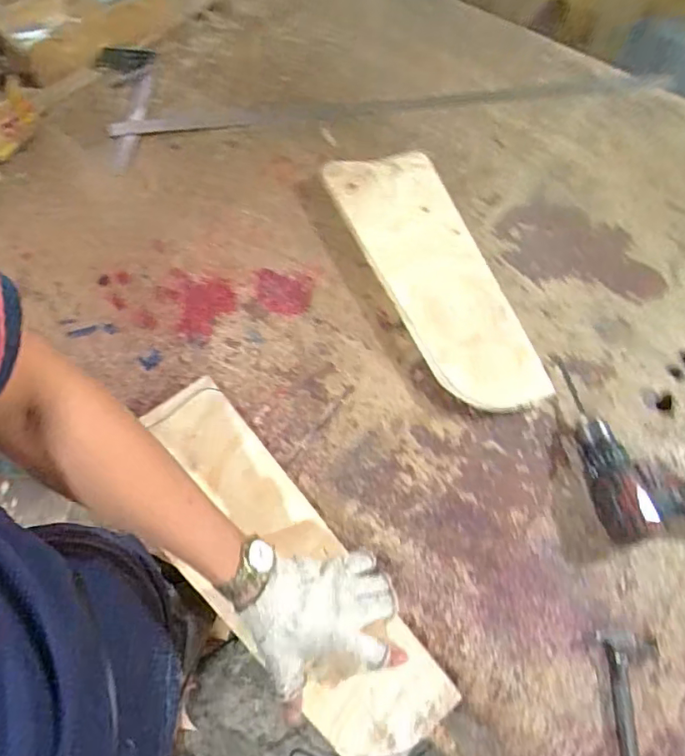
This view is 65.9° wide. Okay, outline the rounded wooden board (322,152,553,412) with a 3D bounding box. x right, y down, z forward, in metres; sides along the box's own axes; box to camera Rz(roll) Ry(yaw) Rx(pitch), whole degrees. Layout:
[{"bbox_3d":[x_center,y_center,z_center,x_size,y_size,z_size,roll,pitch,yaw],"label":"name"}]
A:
[{"bbox_3d":[0.123,-0.139,0.726,0.144,0.045,0.427,-20,67,-12],"label":"rounded wooden board"}]

